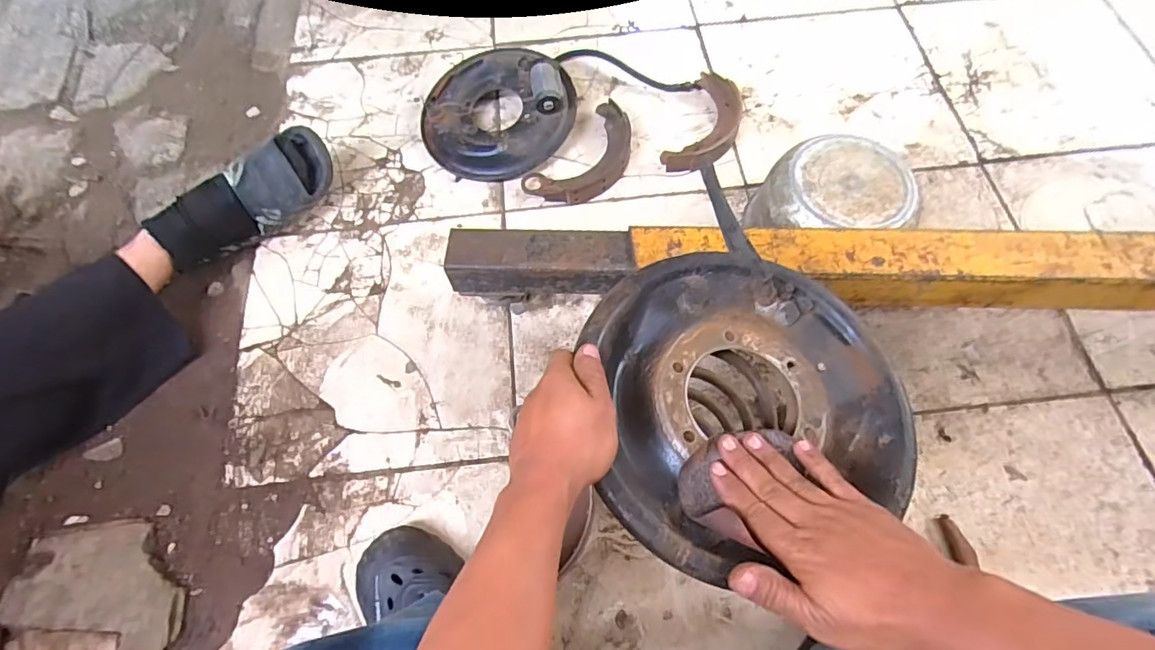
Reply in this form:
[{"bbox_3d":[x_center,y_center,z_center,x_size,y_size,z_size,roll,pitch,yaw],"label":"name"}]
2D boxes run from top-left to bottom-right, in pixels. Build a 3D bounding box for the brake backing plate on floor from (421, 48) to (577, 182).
[{"bbox_3d":[-0.142,-0.372,0.944,0.257,0.087,0.243,-1,67,2],"label":"brake backing plate on floor"}]

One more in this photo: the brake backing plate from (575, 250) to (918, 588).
[{"bbox_3d":[0.129,0.047,0.435,0.257,0.052,0.235,-1,67,2],"label":"brake backing plate"}]

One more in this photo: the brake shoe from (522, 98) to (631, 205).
[{"bbox_3d":[0.022,-0.283,0.926,0.122,0.035,0.225,38,73,16],"label":"brake shoe"}]

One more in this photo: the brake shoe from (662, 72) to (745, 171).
[{"bbox_3d":[0.227,-0.346,0.944,0.104,0.032,0.229,24,70,11],"label":"brake shoe"}]

